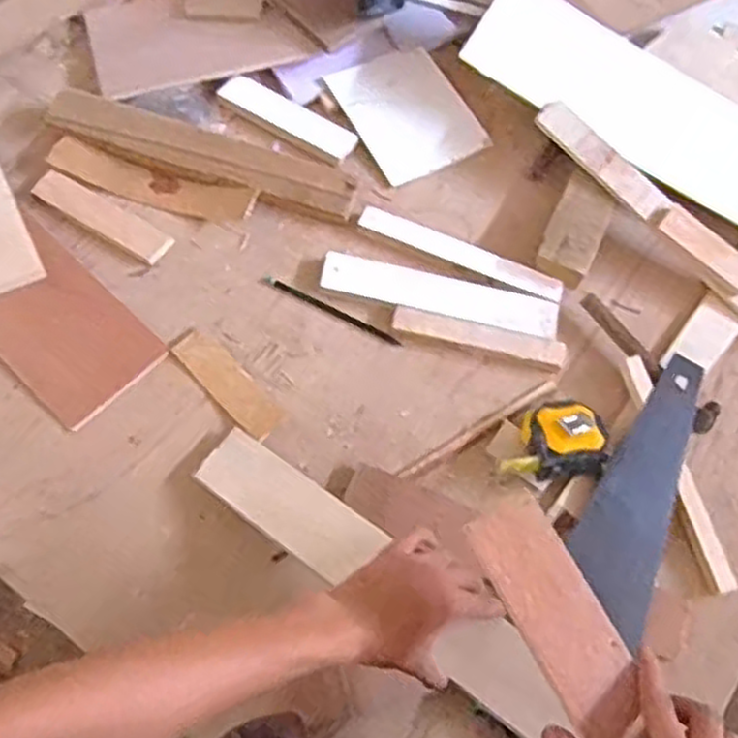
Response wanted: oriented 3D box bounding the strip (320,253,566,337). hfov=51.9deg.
[{"bbox_3d":[0.079,-0.085,0.850,0.264,0.010,0.050,14,66,3],"label":"strip"}]

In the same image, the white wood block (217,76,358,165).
[{"bbox_3d":[-0.102,-0.312,0.949,0.182,0.012,0.054,30,67,10],"label":"white wood block"}]

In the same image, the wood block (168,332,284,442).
[{"bbox_3d":[-0.150,0.015,0.808,0.045,0.013,0.148,-41,74,-19],"label":"wood block"}]

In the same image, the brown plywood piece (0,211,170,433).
[{"bbox_3d":[-0.429,-0.135,0.839,0.476,0.017,0.129,43,68,9],"label":"brown plywood piece"}]

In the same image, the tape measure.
[{"bbox_3d":[0.185,0.070,0.773,0.114,0.046,0.085,-2,66,-4],"label":"tape measure"}]

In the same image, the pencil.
[{"bbox_3d":[-0.042,-0.066,0.858,0.171,0.009,0.011,27,67,9],"label":"pencil"}]

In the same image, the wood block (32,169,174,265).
[{"bbox_3d":[-0.305,-0.176,0.869,0.166,0.020,0.042,29,67,9],"label":"wood block"}]

